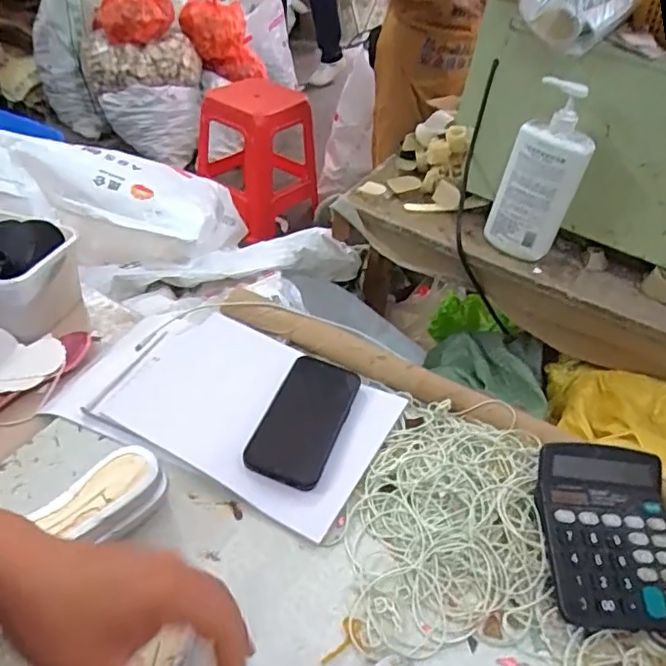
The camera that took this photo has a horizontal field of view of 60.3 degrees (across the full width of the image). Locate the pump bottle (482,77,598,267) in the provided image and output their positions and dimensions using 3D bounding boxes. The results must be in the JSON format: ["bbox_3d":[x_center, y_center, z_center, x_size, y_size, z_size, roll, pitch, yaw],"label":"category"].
[{"bbox_3d":[0.327,-0.248,0.907,0.118,0.262,0.054,34,49,28],"label":"pump bottle"}]

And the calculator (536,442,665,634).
[{"bbox_3d":[0.234,0.168,0.482,0.116,0.020,0.147,5,60,-9],"label":"calculator"}]

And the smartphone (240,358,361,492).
[{"bbox_3d":[-0.027,0.085,0.576,0.074,0.013,0.144,19,52,8],"label":"smartphone"}]

